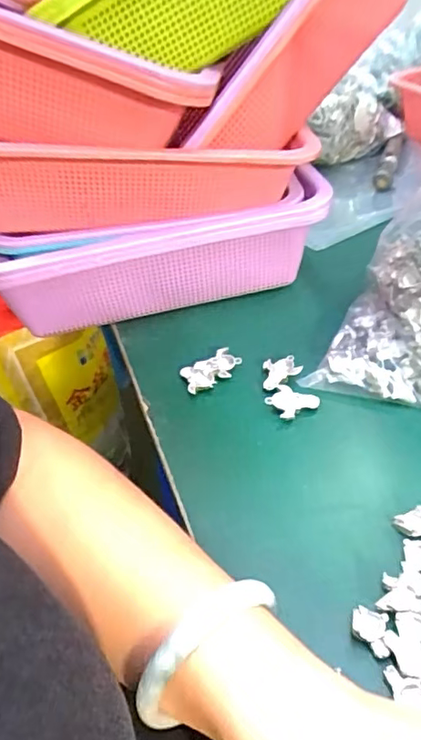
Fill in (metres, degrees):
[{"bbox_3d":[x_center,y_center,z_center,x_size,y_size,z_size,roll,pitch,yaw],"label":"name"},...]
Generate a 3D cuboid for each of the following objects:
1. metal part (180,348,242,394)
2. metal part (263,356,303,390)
[{"bbox_3d":[0.000,0.001,0.419,0.047,0.009,0.028,-22,42,-17],"label":"metal part"},{"bbox_3d":[0.054,0.002,0.409,0.028,0.009,0.030,-3,40,6],"label":"metal part"}]

